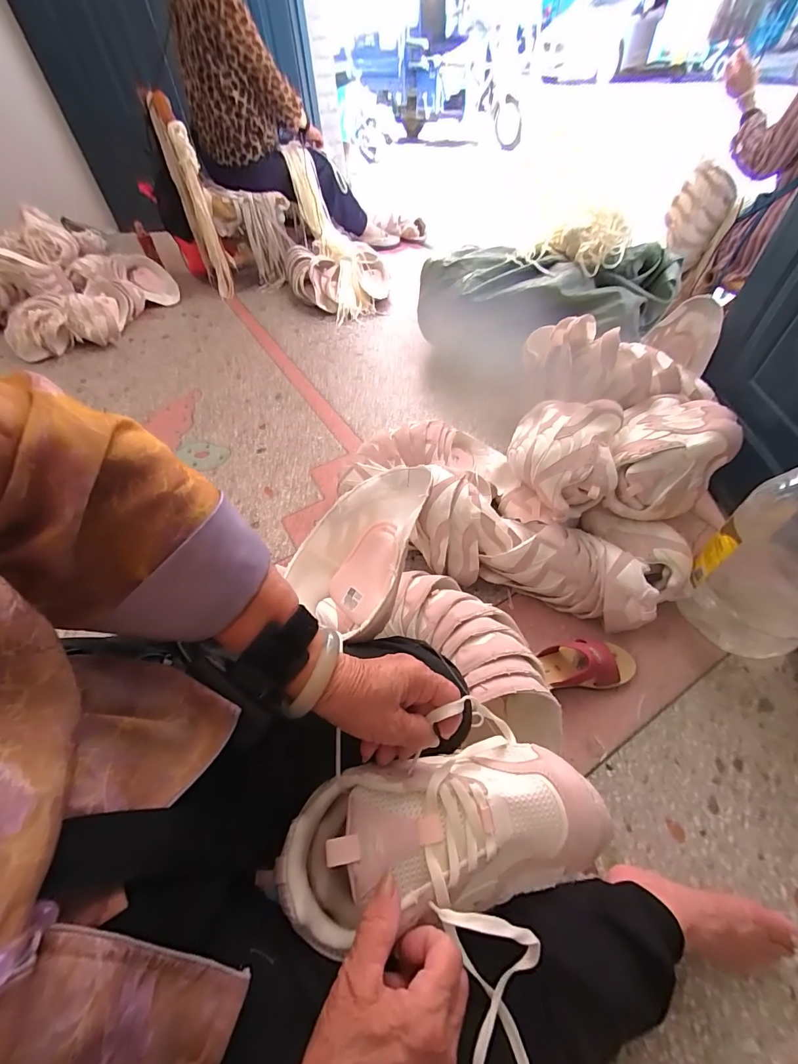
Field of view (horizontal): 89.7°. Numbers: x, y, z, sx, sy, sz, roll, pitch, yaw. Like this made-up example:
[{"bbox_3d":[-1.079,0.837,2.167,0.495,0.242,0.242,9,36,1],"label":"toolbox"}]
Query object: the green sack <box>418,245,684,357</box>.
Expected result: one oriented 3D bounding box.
[{"bbox_3d":[0.401,-0.669,1.202,0.718,0.253,0.254,14,54,13],"label":"green sack"}]

